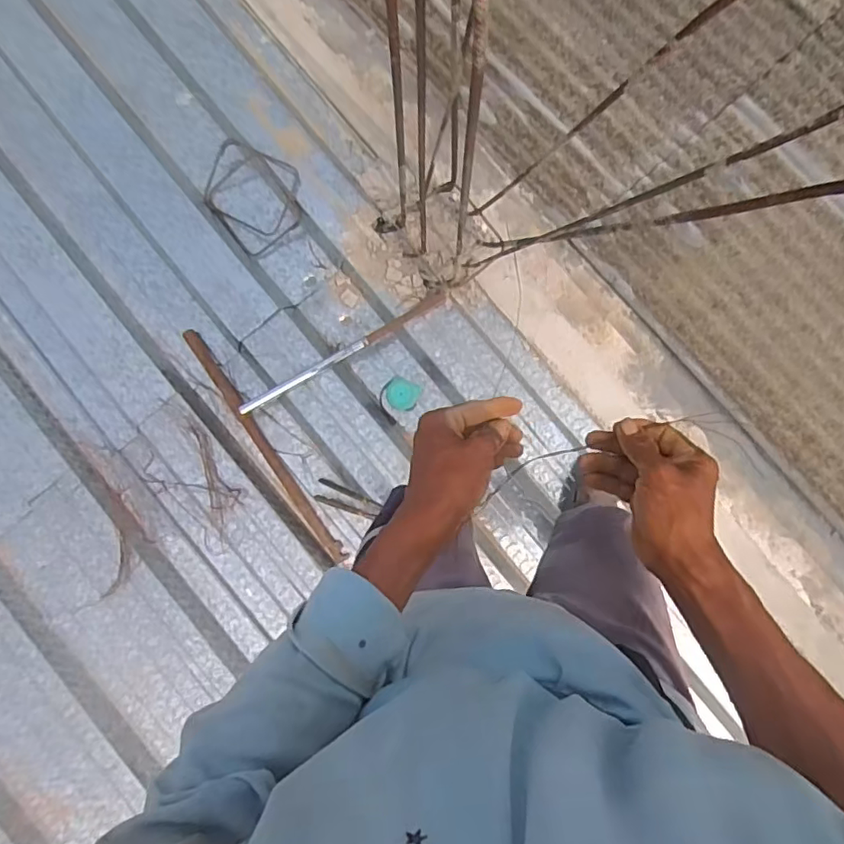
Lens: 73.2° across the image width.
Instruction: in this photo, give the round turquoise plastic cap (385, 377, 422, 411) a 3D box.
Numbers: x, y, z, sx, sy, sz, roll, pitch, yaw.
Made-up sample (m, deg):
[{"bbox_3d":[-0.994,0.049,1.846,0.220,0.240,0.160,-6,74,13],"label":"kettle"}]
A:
[{"bbox_3d":[-0.048,-0.070,1.437,0.081,0.020,0.075,0,87,1],"label":"round turquoise plastic cap"}]

